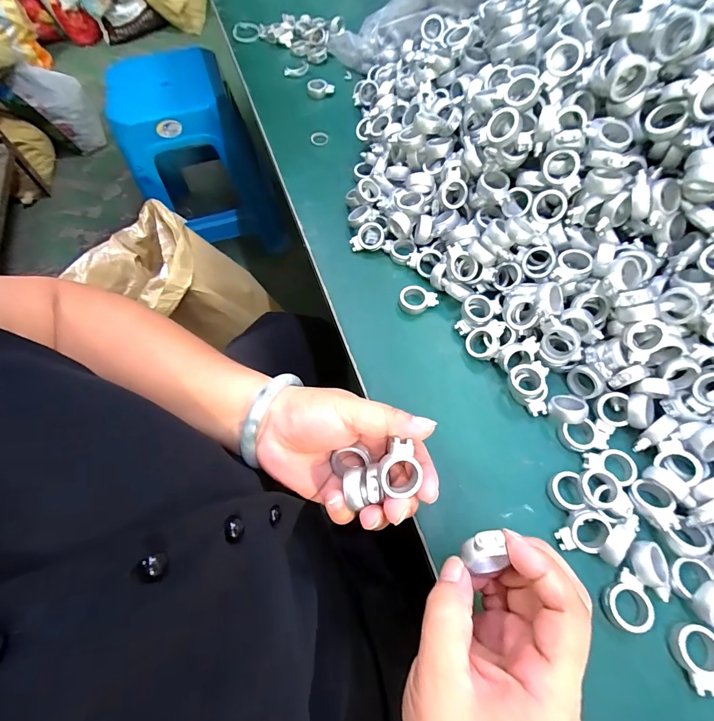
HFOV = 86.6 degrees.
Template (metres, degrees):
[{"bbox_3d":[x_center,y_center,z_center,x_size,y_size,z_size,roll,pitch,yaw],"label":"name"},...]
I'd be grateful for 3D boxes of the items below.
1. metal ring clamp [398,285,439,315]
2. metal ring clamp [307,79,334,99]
[{"bbox_3d":[0.056,-0.054,0.345,0.034,0.012,0.024,8,65,8],"label":"metal ring clamp"},{"bbox_3d":[-0.049,-0.355,0.496,0.034,0.013,0.025,24,68,15],"label":"metal ring clamp"}]

